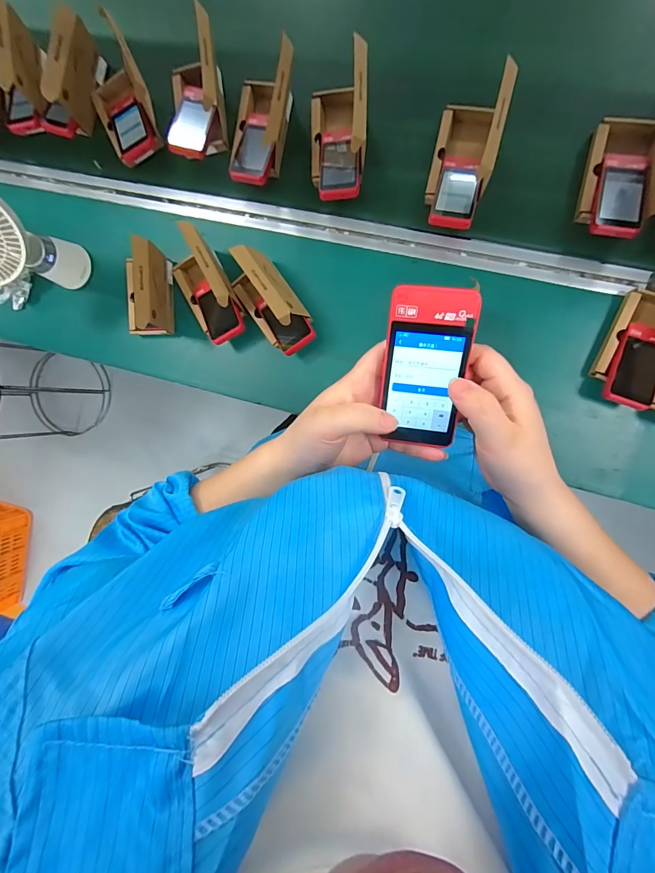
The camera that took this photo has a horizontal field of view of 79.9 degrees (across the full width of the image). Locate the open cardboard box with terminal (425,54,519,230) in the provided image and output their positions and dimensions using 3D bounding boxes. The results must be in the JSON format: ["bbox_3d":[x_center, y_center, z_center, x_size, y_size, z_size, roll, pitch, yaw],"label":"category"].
[{"bbox_3d":[0.202,-0.417,0.584,0.081,0.125,0.197,13,95,6],"label":"open cardboard box with terminal"}]

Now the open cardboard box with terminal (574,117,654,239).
[{"bbox_3d":[0.441,-0.383,0.553,0.103,0.110,0.181,12,95,6],"label":"open cardboard box with terminal"}]

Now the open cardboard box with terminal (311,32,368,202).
[{"bbox_3d":[0.016,-0.482,0.614,0.093,0.127,0.195,1,94,7],"label":"open cardboard box with terminal"}]

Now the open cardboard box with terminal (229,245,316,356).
[{"bbox_3d":[-0.092,-0.217,0.646,0.086,0.130,0.162,-37,89,8],"label":"open cardboard box with terminal"}]

